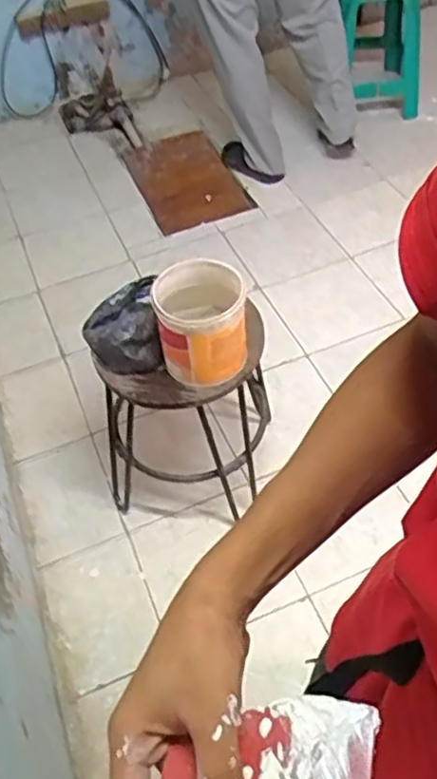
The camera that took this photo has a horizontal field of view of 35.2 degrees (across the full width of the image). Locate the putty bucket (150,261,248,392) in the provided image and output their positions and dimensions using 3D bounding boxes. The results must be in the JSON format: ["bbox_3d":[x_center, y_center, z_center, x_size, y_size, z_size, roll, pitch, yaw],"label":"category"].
[{"bbox_3d":[-0.025,-0.114,1.173,0.153,0.132,0.166,-3,51,3],"label":"putty bucket"}]

